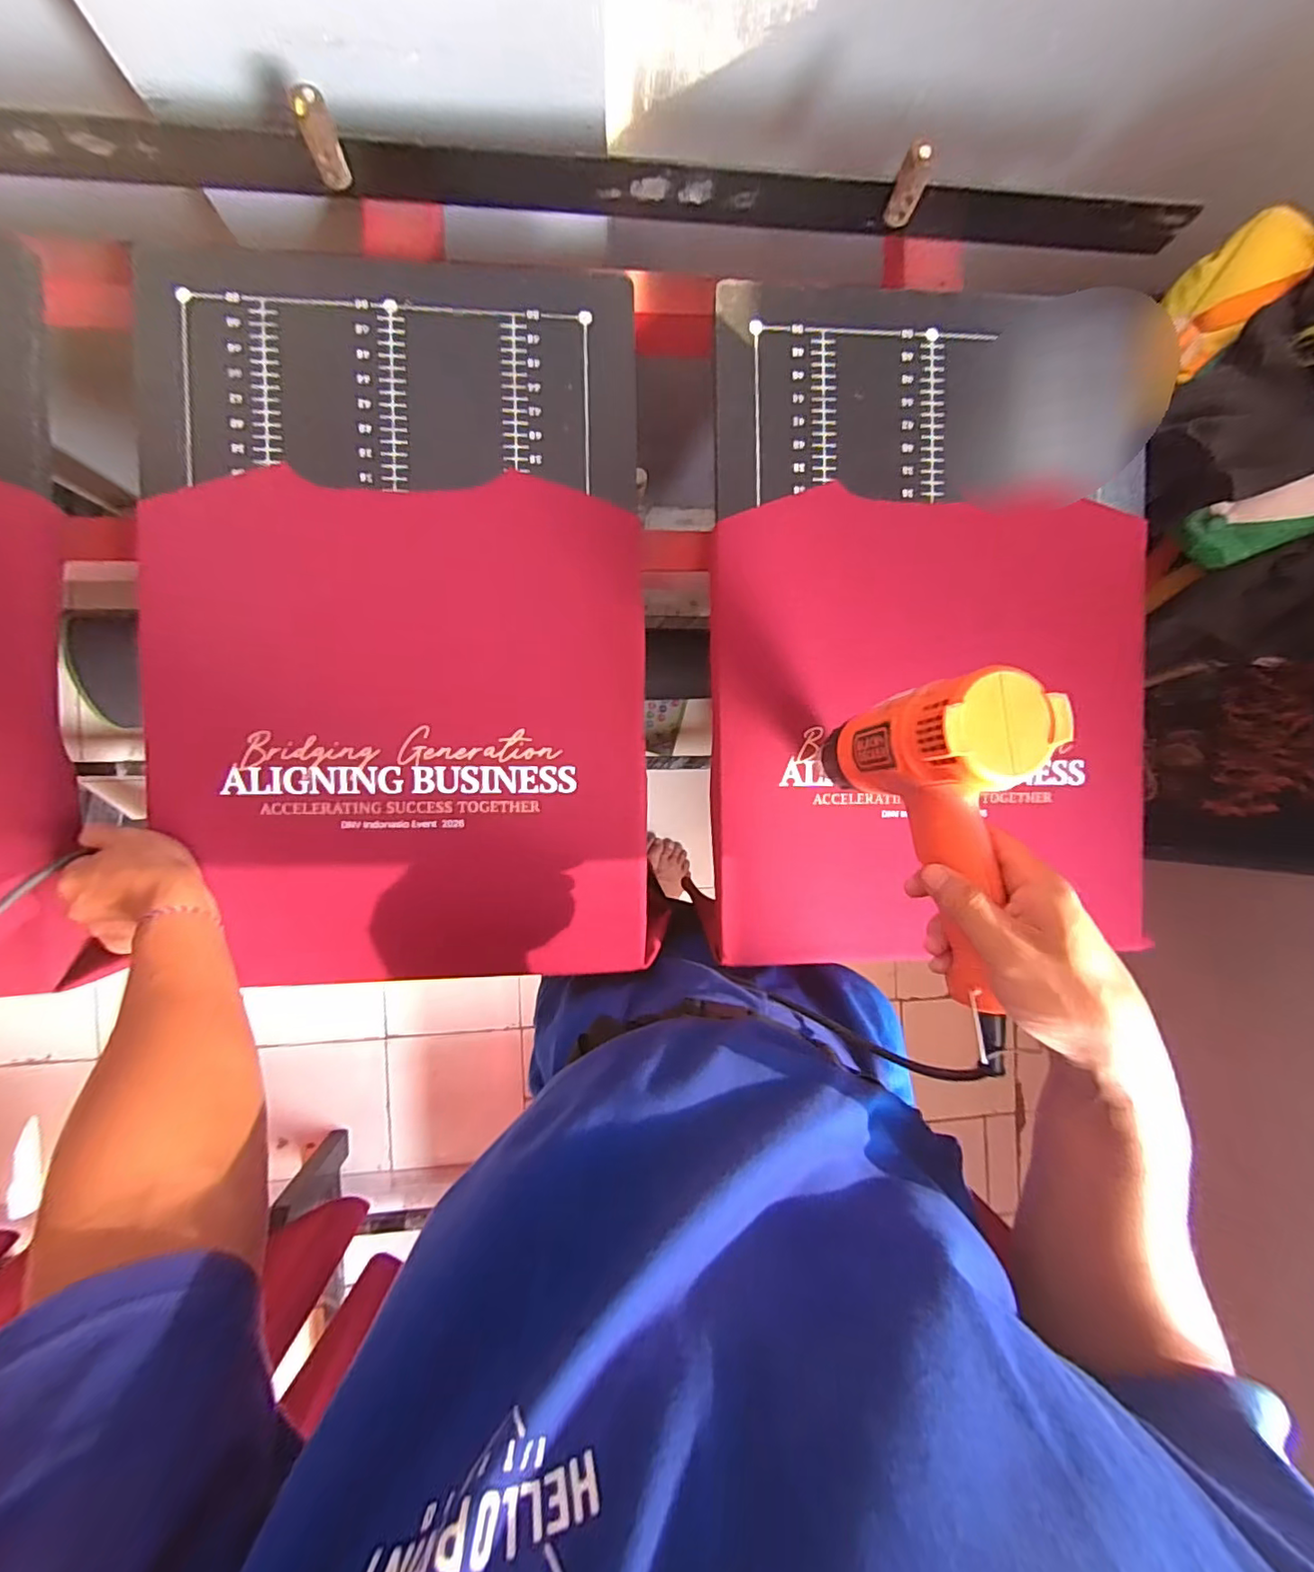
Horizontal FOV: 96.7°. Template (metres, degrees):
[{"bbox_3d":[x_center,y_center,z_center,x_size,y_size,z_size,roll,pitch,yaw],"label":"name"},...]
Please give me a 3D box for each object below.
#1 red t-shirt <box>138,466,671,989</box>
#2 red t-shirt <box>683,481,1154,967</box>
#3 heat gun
[{"bbox_3d":[-0.205,-0.043,0.489,0.387,0.026,0.403,-2,91,-5],"label":"red t-shirt"},{"bbox_3d":[0.247,-0.049,0.533,0.400,0.037,0.407,1,91,-5],"label":"red t-shirt"},{"bbox_3d":[0.186,0.038,0.355,0.073,0.124,0.201,-18,92,-5],"label":"heat gun"}]

